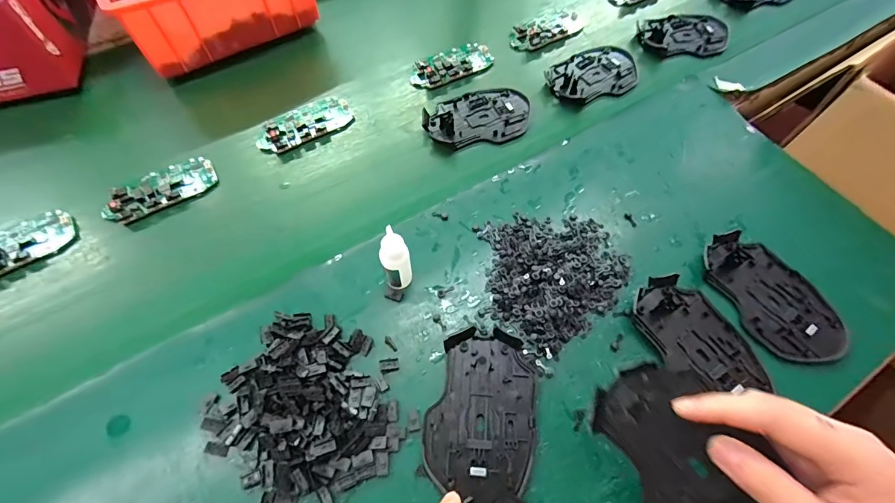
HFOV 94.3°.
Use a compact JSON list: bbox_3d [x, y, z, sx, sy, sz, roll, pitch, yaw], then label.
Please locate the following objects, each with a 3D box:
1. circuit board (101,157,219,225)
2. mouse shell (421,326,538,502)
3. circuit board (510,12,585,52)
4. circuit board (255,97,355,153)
[{"bbox_3d":[-0.265,-0.058,0.384,0.094,0.012,0.043,-31,66,-17],"label":"circuit board"},{"bbox_3d":[0.025,0.109,0.286,0.073,0.014,0.105,9,61,4],"label":"mouse shell"},{"bbox_3d":[0.122,-0.271,0.502,0.095,0.011,0.046,-26,64,-14],"label":"circuit board"},{"bbox_3d":[-0.147,-0.132,0.426,0.098,0.013,0.049,-25,64,-14],"label":"circuit board"}]

